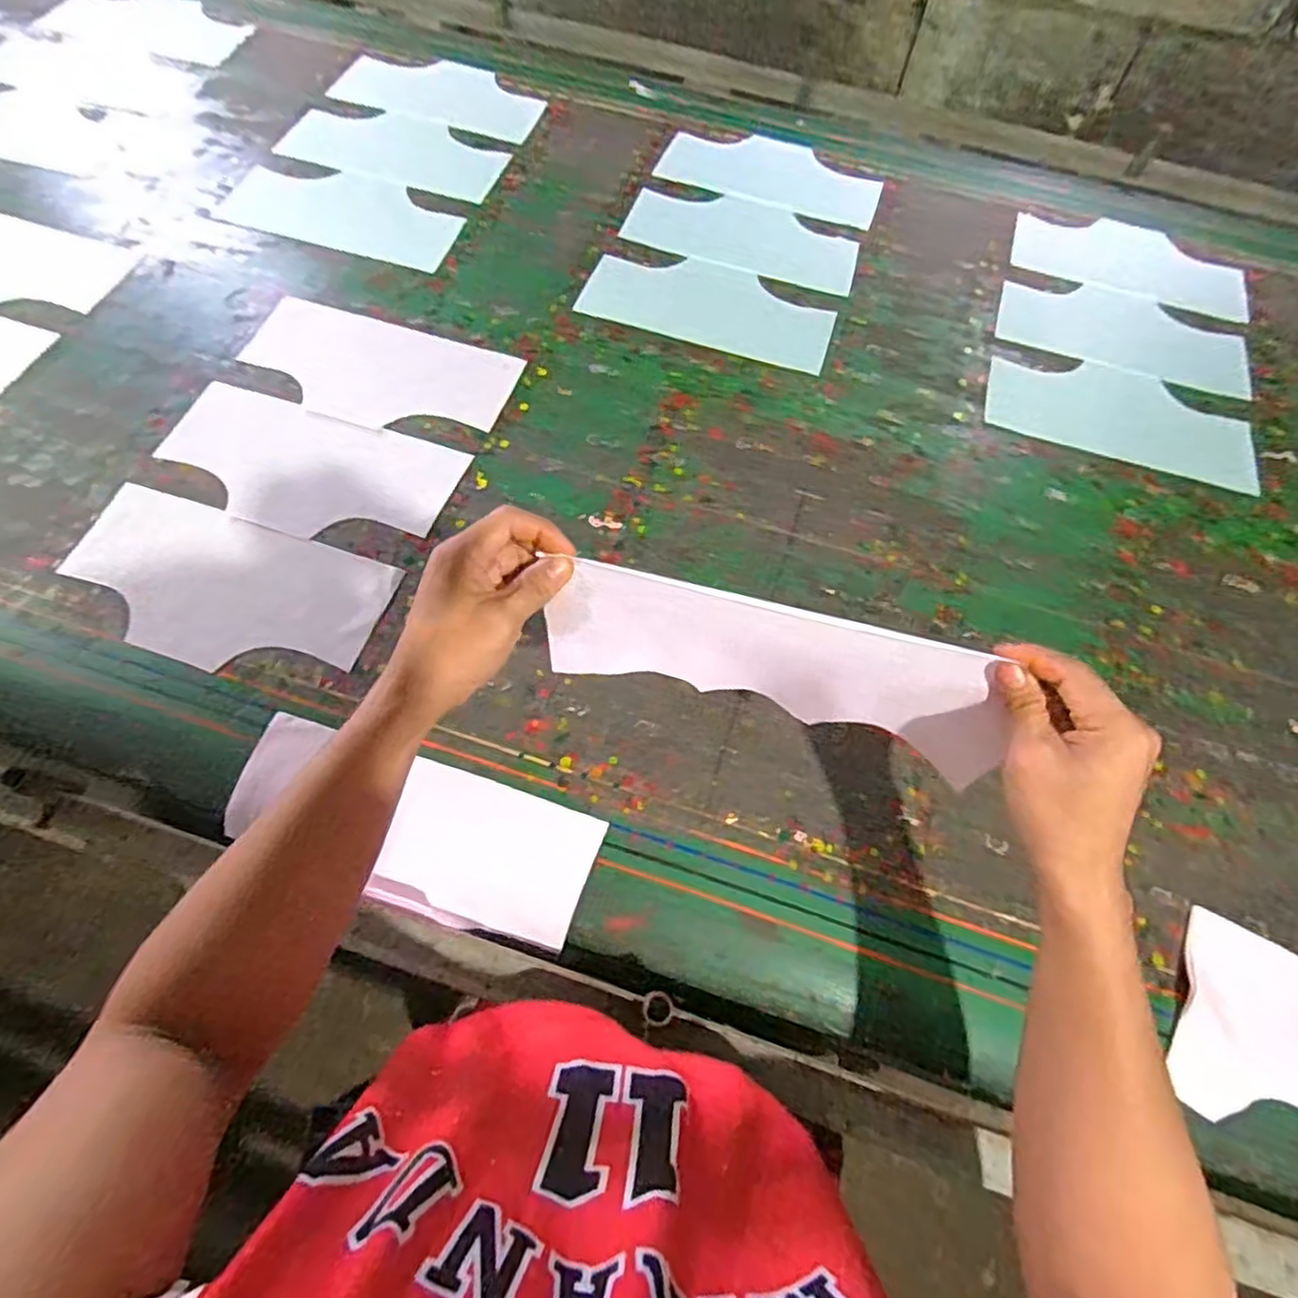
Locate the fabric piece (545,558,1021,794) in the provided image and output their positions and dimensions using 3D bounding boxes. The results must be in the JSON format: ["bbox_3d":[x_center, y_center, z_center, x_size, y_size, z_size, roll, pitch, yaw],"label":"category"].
[{"bbox_3d":[0.084,0.013,0.447,0.293,0.102,0.051,15,62,1],"label":"fabric piece"}]

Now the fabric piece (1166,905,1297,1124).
[{"bbox_3d":[0.484,0.302,0.521,0.145,0.024,0.138,25,67,10],"label":"fabric piece"}]

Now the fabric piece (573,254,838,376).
[{"bbox_3d":[0.076,-0.431,0.849,0.302,0.007,0.151,17,66,6],"label":"fabric piece"}]

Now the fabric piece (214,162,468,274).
[{"bbox_3d":[-0.405,-0.586,0.916,0.304,0.011,0.145,17,66,7],"label":"fabric piece"}]

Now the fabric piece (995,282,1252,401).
[{"bbox_3d":[0.600,-0.407,0.869,0.299,0.008,0.152,18,63,4],"label":"fabric piece"}]

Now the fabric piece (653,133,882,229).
[{"bbox_3d":[0.178,-0.680,0.972,0.305,0.008,0.171,21,61,9],"label":"fabric piece"}]

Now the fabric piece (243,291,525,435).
[{"bbox_3d":[-0.314,-0.316,0.780,0.307,0.008,0.152,17,67,8],"label":"fabric piece"}]

